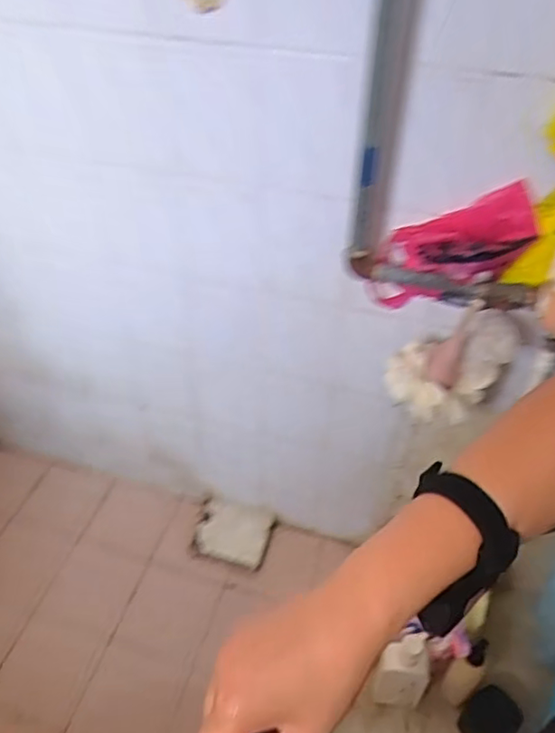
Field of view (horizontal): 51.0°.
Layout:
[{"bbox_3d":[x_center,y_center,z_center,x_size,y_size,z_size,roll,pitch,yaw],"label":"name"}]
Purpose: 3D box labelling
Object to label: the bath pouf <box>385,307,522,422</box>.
[{"bbox_3d":[0.268,-0.012,0.913,0.159,0.138,0.150,1,43,-1],"label":"bath pouf"}]

